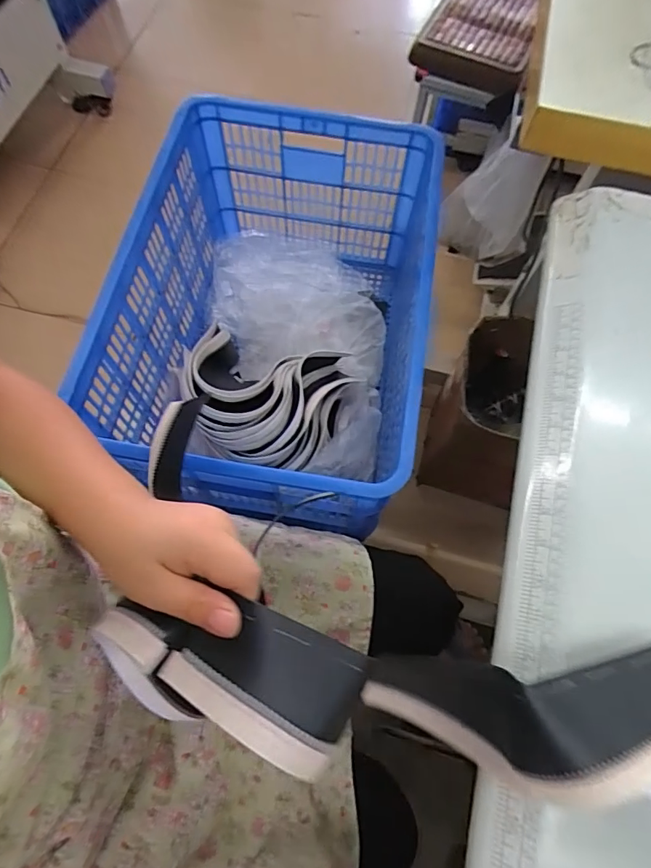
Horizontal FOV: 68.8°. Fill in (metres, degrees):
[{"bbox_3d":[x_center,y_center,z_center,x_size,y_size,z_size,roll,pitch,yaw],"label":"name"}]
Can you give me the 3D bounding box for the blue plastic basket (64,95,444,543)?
[{"bbox_3d":[-0.065,-0.175,0.758,0.407,0.291,0.578,11,68,3],"label":"blue plastic basket"}]

